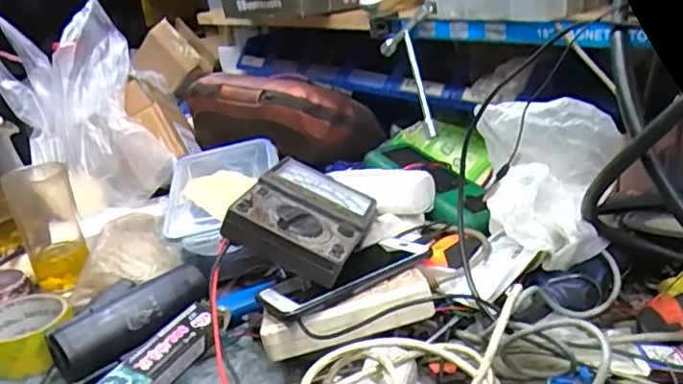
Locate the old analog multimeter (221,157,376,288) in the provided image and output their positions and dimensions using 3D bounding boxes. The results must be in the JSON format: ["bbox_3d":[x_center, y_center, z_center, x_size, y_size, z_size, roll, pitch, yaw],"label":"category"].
[{"bbox_3d":[-0.033,0.022,0.573,0.113,0.044,0.170,26,24,4],"label":"old analog multimeter"}]

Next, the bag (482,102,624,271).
[{"bbox_3d":[0.181,-0.009,0.526,0.116,0.134,0.080,0,23,17],"label":"bag"}]

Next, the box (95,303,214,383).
[{"bbox_3d":[-0.161,0.153,0.531,0.041,0.035,0.134,6,25,28],"label":"box"}]

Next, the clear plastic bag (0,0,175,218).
[{"bbox_3d":[-0.332,-0.096,0.756,0.168,0.248,0.107,-18,25,-25],"label":"clear plastic bag"}]

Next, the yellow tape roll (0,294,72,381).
[{"bbox_3d":[-0.312,0.142,0.590,0.095,0.047,0.095,-6,22,2],"label":"yellow tape roll"}]

